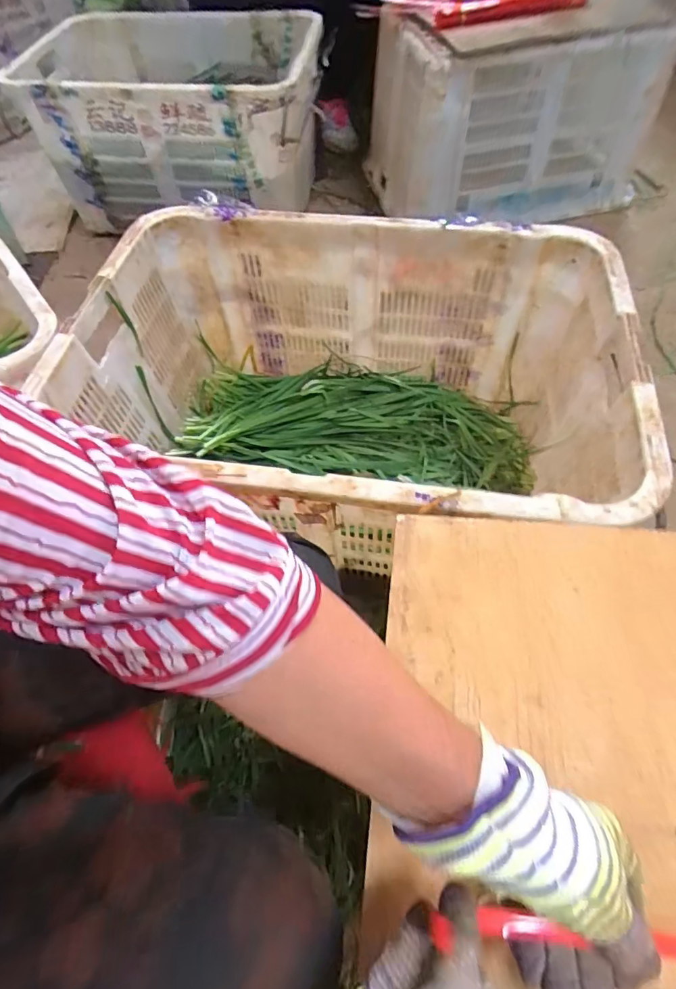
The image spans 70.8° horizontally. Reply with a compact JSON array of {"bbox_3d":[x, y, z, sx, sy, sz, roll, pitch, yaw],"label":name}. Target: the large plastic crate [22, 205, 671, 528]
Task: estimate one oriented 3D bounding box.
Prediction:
[{"bbox_3d":[-0.004,-0.118,0.674,0.684,0.306,0.447,5,60,6],"label":"large plastic crate"}]

